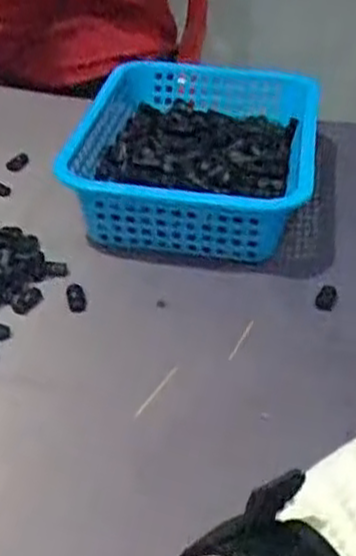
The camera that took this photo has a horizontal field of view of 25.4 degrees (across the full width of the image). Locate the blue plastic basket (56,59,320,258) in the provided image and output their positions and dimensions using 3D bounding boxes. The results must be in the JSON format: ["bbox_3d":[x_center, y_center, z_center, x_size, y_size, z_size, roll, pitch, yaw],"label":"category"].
[{"bbox_3d":[0.020,-0.128,0.789,0.207,0.080,0.312,7,35,7],"label":"blue plastic basket"}]

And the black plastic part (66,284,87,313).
[{"bbox_3d":[-0.083,0.014,0.643,0.015,0.008,0.033,-6,36,-12],"label":"black plastic part"}]

